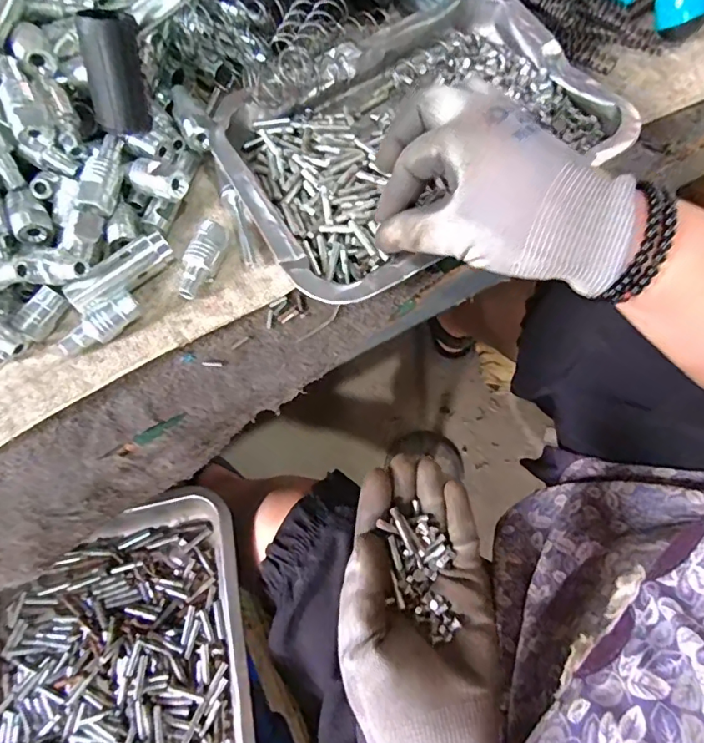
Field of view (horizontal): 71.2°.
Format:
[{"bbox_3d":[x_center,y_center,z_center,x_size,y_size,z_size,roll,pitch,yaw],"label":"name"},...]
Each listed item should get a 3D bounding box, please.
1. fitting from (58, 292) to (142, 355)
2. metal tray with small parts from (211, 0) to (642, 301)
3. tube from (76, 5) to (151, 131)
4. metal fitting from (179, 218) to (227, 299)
[{"bbox_3d":[-0.157,-0.028,0.307,0.052,0.014,0.018,-37,72,-12],"label":"fitting"},{"bbox_3d":[0.039,-0.169,0.343,0.249,0.033,0.195,-31,71,-10],"label":"metal tray with small parts"},{"bbox_3d":[-0.145,-0.183,0.304,0.028,0.064,0.024,10,37,6],"label":"tube"},{"bbox_3d":[-0.098,-0.072,0.320,0.017,0.018,0.051,16,70,8],"label":"metal fitting"}]

